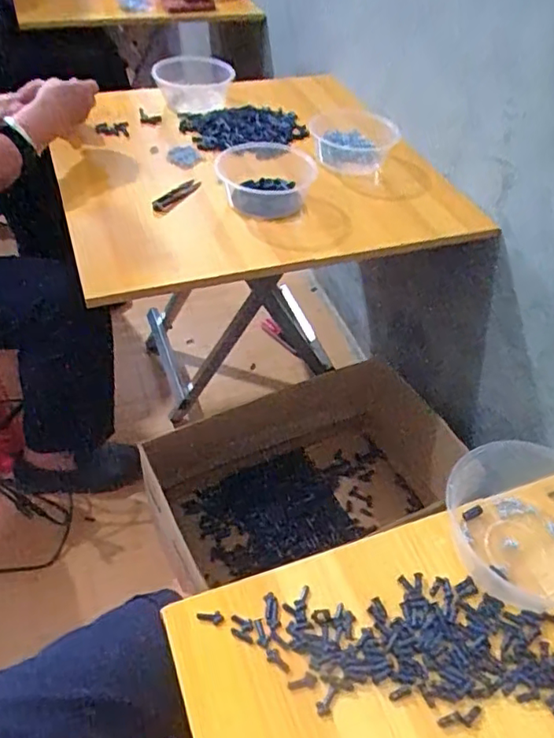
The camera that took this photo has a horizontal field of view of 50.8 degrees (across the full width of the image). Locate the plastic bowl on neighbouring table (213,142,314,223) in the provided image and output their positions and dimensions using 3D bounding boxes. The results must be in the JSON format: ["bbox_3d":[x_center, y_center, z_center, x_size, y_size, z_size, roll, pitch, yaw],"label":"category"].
[{"bbox_3d":[-0.018,-0.286,0.887,0.142,0.062,0.164,-2,48,-7],"label":"plastic bowl on neighbouring table"}]

